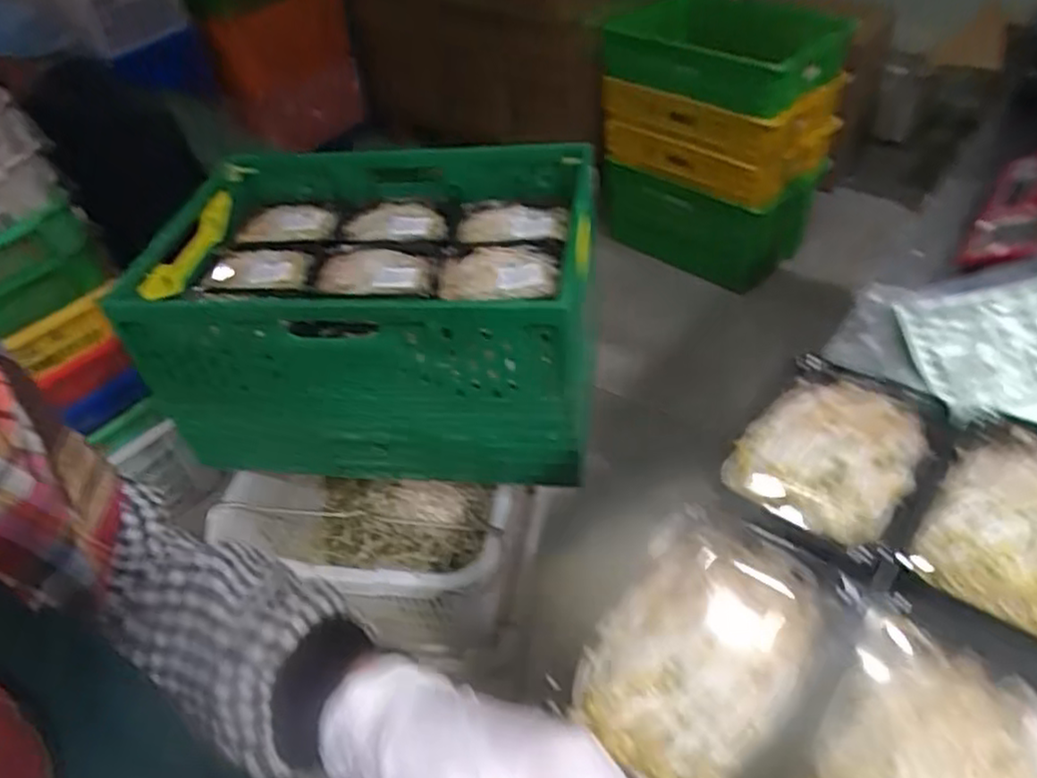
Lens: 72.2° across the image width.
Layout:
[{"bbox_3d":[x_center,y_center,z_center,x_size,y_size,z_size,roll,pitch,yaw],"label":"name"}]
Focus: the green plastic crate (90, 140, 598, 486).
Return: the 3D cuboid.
[{"bbox_3d":[-0.214,-0.135,1.085,0.644,0.305,0.423,2,45,11],"label":"green plastic crate"}]

